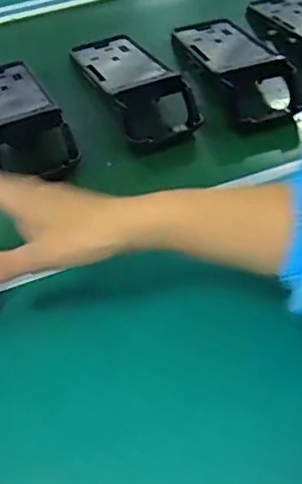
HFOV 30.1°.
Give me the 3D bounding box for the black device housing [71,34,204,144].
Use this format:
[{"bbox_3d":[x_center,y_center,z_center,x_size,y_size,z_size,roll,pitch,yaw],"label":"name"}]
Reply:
[{"bbox_3d":[-0.031,-0.184,0.651,0.091,0.063,0.202,-21,52,-14],"label":"black device housing"}]

